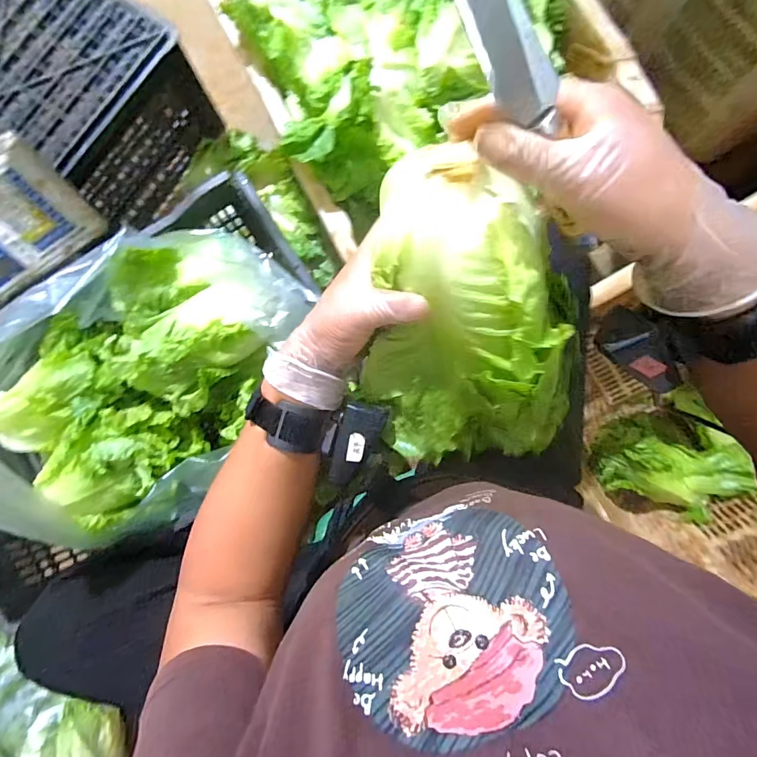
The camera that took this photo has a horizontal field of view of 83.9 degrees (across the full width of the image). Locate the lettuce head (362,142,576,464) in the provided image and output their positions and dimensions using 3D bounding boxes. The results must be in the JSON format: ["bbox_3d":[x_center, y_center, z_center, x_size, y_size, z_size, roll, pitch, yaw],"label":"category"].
[{"bbox_3d":[0.067,-0.048,0.312,0.143,0.115,0.227,12,129,24],"label":"lettuce head"}]

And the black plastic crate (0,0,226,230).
[{"bbox_3d":[-0.666,-0.476,0.839,0.377,0.217,0.582,39,87,5],"label":"black plastic crate"}]

